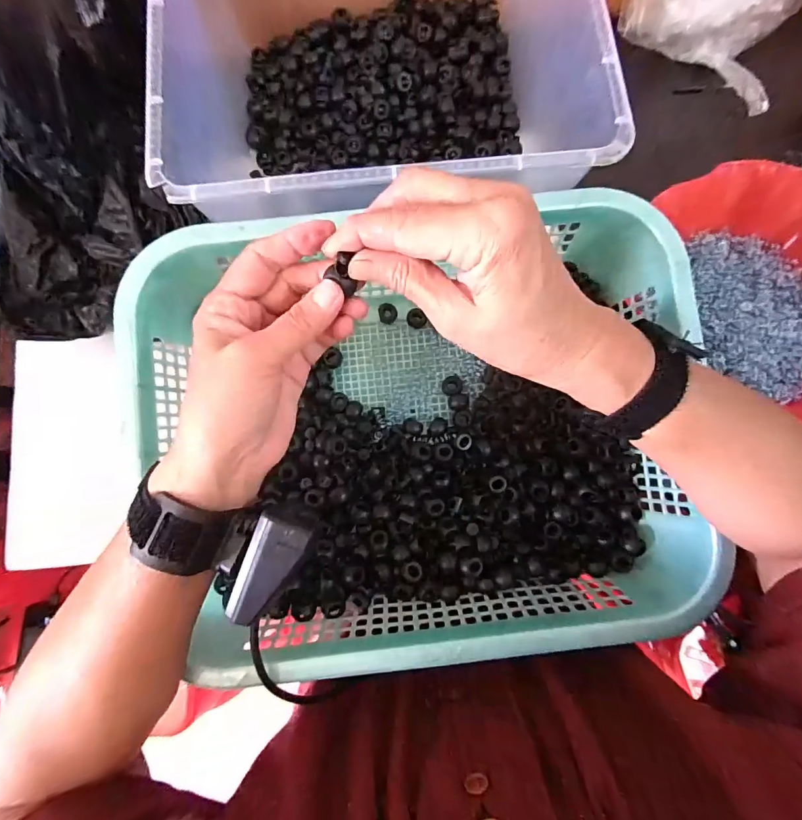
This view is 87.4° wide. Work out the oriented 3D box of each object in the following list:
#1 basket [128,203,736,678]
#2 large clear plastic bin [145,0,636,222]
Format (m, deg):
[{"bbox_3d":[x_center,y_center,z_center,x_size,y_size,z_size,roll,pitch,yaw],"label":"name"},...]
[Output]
[{"bbox_3d":[0.020,0.021,0.318,0.375,0.095,0.302,-7,82,-1],"label":"basket"},{"bbox_3d":[-0.018,-0.276,0.344,0.298,0.135,0.292,-6,82,-1],"label":"large clear plastic bin"}]

